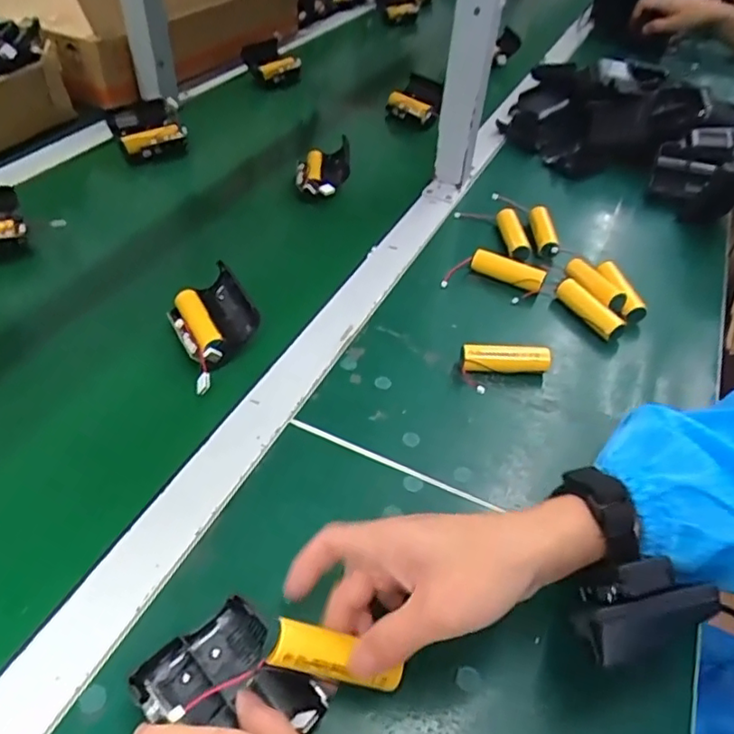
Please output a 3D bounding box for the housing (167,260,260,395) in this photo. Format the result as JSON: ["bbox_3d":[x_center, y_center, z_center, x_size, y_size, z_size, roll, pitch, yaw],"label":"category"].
[{"bbox_3d":[-0.127,-0.037,0.489,0.060,0.046,0.109,-18,50,-22],"label":"housing"}]

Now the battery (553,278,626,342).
[{"bbox_3d":[0.207,-0.054,0.547,0.019,0.024,0.074,-17,49,-21],"label":"battery"}]

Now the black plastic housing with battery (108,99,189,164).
[{"bbox_3d":[-0.282,-0.306,0.758,0.086,0.048,0.087,-17,49,-21],"label":"black plastic housing with battery"}]

